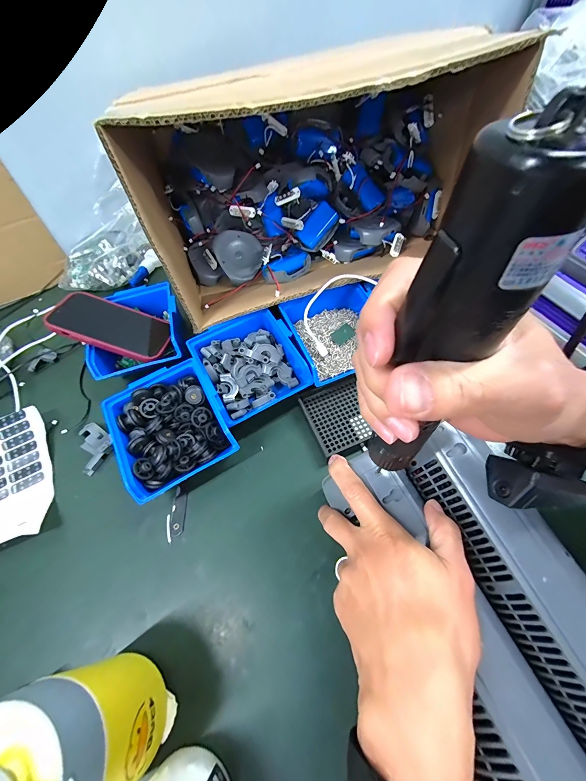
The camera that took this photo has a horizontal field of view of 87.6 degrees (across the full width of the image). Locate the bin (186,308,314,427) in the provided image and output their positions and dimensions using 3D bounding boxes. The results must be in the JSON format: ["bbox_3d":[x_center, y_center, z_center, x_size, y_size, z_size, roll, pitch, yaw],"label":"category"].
[{"bbox_3d":[-0.052,-0.032,0.397,0.122,0.062,0.122,-29,61,-11],"label":"bin"}]

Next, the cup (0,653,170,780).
[{"bbox_3d":[-0.151,0.246,0.213,0.088,0.145,0.087,-2,60,4],"label":"cup"}]

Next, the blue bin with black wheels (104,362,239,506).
[{"bbox_3d":[-0.142,0.048,0.367,0.114,0.064,0.133,-29,61,-12],"label":"blue bin with black wheels"}]

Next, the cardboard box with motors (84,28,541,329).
[{"bbox_3d":[0.017,-0.287,0.401,0.422,0.221,0.247,-23,60,-8],"label":"cardboard box with motors"}]

